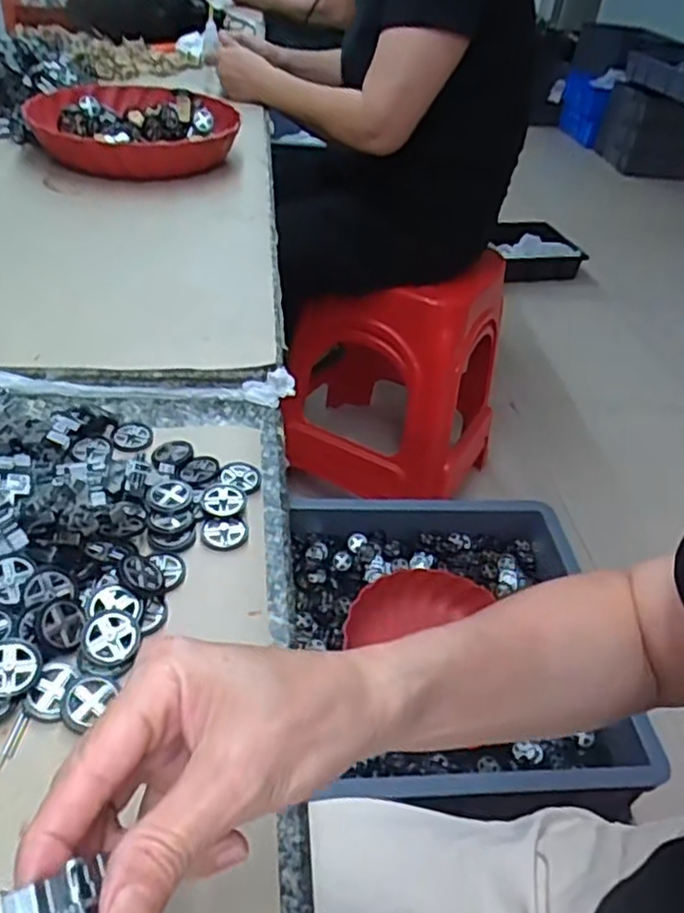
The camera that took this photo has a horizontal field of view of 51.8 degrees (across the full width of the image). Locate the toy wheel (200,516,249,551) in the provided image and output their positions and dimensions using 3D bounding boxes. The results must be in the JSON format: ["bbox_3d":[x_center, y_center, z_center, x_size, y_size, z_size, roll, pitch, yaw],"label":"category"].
[{"bbox_3d":[-0.070,0.045,0.418,0.026,0.005,0.021,7,39,-2],"label":"toy wheel"}]

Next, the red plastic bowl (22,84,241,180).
[{"bbox_3d":[-0.245,-0.388,0.838,0.232,0.052,0.218,4,39,-3],"label":"red plastic bowl"}]

